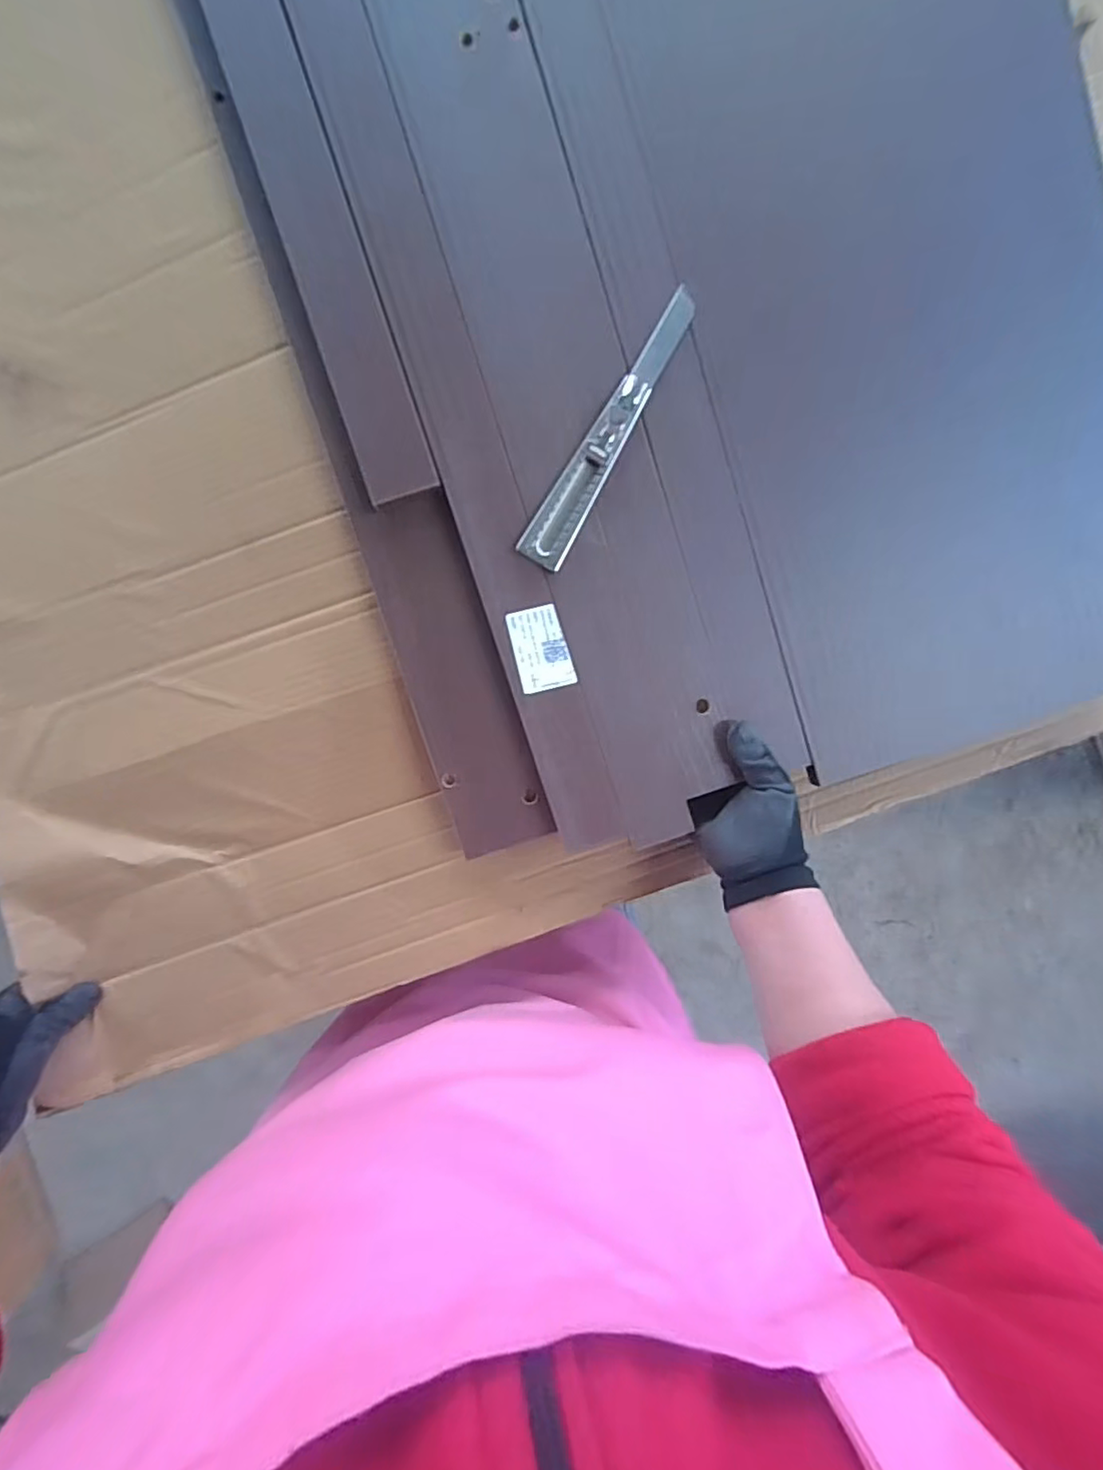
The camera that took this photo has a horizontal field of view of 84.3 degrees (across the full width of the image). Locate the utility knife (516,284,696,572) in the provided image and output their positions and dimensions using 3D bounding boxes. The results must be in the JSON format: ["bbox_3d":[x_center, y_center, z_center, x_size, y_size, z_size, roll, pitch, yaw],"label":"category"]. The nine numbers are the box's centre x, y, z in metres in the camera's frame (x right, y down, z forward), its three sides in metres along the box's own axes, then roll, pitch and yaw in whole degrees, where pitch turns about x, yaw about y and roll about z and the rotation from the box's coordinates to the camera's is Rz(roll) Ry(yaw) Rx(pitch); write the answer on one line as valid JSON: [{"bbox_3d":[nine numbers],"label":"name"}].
[{"bbox_3d":[0.043,-0.212,0.425,0.032,0.012,0.210,31,92,-5],"label":"utility knife"}]

